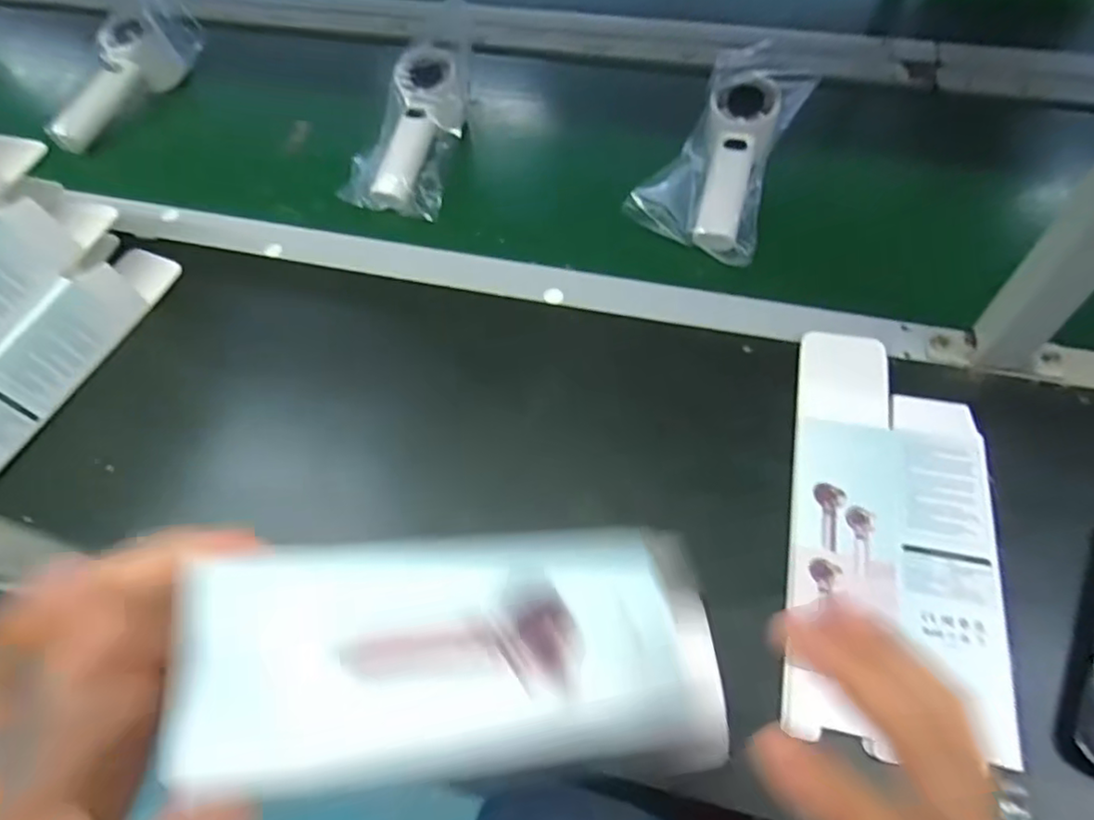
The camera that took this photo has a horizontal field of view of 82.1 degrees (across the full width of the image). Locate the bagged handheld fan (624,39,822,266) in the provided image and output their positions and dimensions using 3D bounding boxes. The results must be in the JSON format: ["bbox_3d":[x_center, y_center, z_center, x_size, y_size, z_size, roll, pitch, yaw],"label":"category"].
[{"bbox_3d":[0.152,-0.223,0.549,0.108,0.045,0.204,21,79,15],"label":"bagged handheld fan"}]

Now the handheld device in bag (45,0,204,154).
[{"bbox_3d":[-0.438,-0.357,0.651,0.058,0.076,0.206,12,59,10],"label":"handheld device in bag"}]

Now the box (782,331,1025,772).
[{"bbox_3d":[0.214,0.064,0.388,0.120,0.010,0.256,10,59,9],"label":"box"}]

